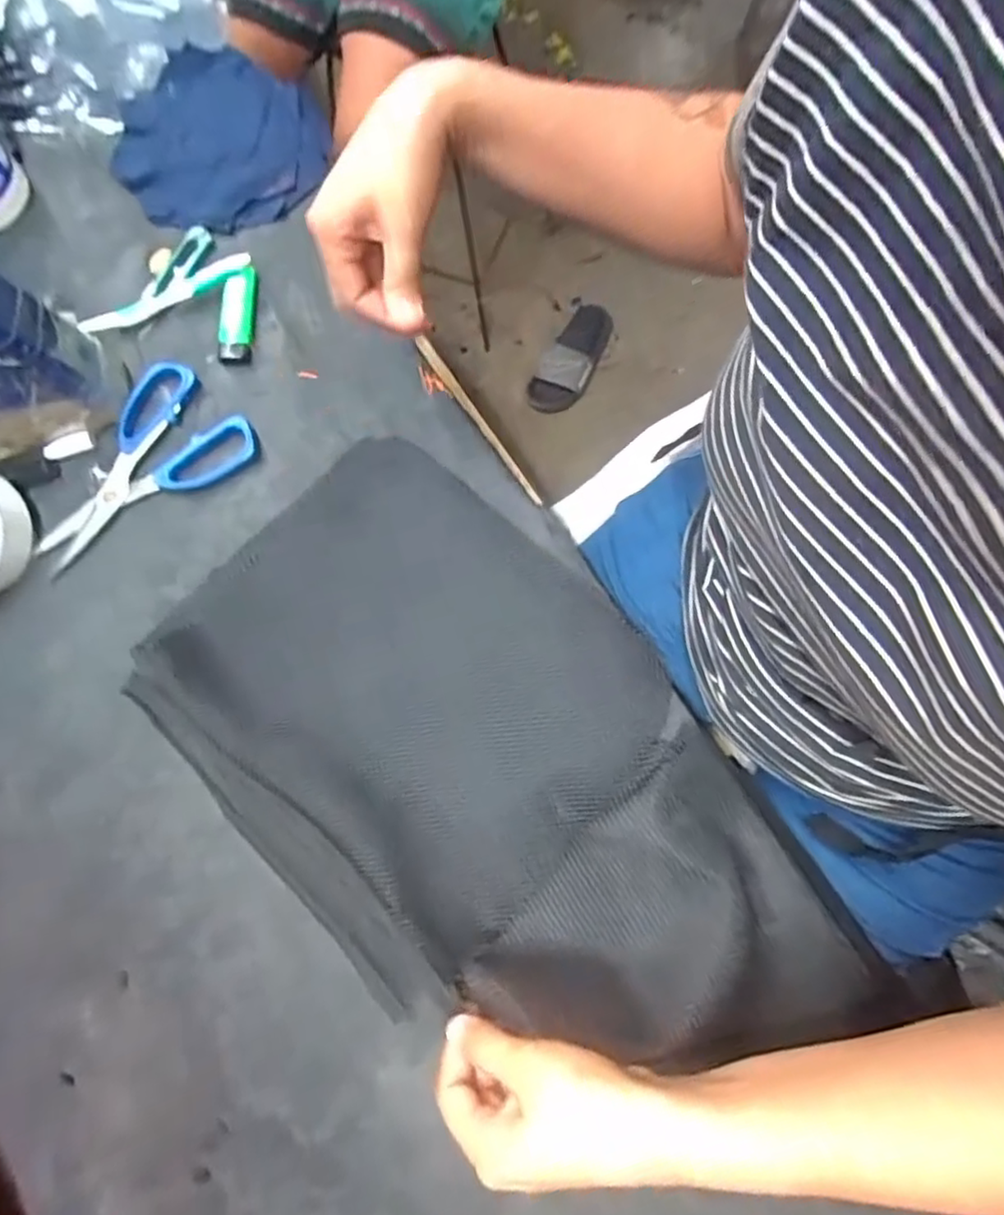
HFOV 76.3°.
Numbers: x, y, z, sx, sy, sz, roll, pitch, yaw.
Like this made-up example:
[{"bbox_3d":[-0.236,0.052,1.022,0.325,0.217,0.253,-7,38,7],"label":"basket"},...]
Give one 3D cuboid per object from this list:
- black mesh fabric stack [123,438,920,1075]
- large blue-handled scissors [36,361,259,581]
[{"bbox_3d":[-0.011,0.104,0.392,0.449,0.033,0.260,44,81,11],"label":"black mesh fabric stack"},{"bbox_3d":[-0.271,-0.106,0.465,0.166,0.011,0.102,-36,77,-7],"label":"large blue-handled scissors"}]

